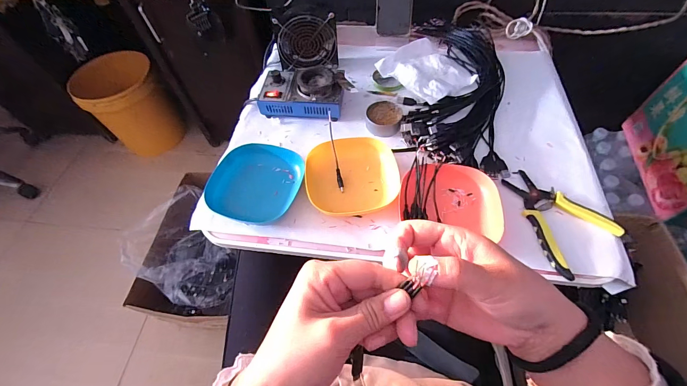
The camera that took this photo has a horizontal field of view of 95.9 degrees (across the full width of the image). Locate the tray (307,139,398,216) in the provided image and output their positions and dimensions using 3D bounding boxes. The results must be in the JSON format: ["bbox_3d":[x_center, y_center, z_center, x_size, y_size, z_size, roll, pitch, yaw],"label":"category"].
[{"bbox_3d":[0.013,-0.031,0.490,0.139,0.031,0.128,-13,58,-4],"label":"tray"}]

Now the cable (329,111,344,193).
[{"bbox_3d":[-0.015,-0.079,0.520,0.008,0.026,0.169,-8,58,-2],"label":"cable"}]

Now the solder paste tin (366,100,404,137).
[{"bbox_3d":[0.073,-0.133,0.552,0.061,0.027,0.058,-2,58,3],"label":"solder paste tin"}]

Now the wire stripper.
[{"bbox_3d":[0.306,0.031,0.439,0.112,0.013,0.157,-17,59,-7],"label":"wire stripper"}]

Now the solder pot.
[{"bbox_3d":[-0.075,-0.193,0.576,0.151,0.054,0.099,6,59,7],"label":"solder pot"}]

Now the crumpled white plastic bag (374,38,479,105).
[{"bbox_3d":[0.170,-0.244,0.606,0.136,0.026,0.162,-38,63,-18],"label":"crumpled white plastic bag"}]

